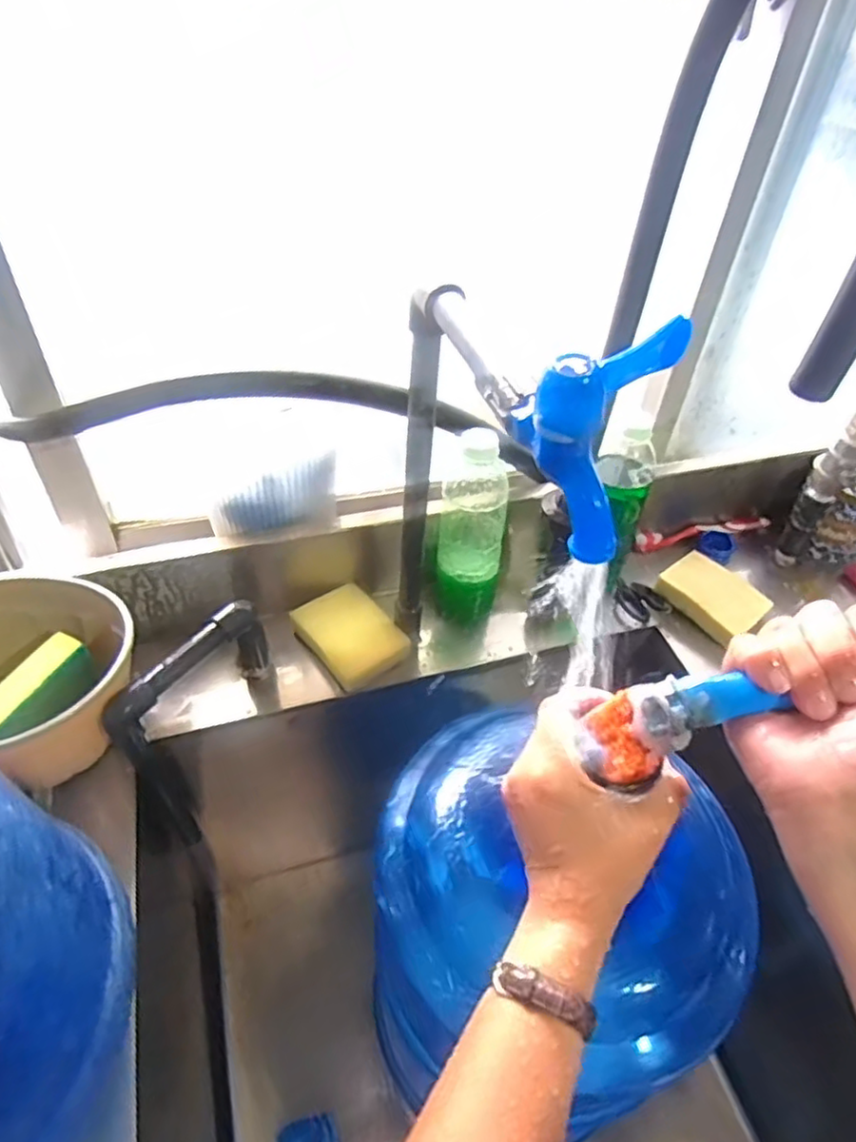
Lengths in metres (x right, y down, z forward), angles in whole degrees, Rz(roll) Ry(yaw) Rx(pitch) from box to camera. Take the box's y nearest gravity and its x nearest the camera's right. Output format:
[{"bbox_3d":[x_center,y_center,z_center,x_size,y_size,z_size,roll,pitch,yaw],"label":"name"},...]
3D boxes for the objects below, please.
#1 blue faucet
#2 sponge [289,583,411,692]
[{"bbox_3d":[0.073,-0.059,0.292,0.054,0.084,0.059,27,49,21],"label":"blue faucet"},{"bbox_3d":[-0.076,0.062,0.652,0.077,0.023,0.104,-30,54,-29],"label":"sponge"}]

